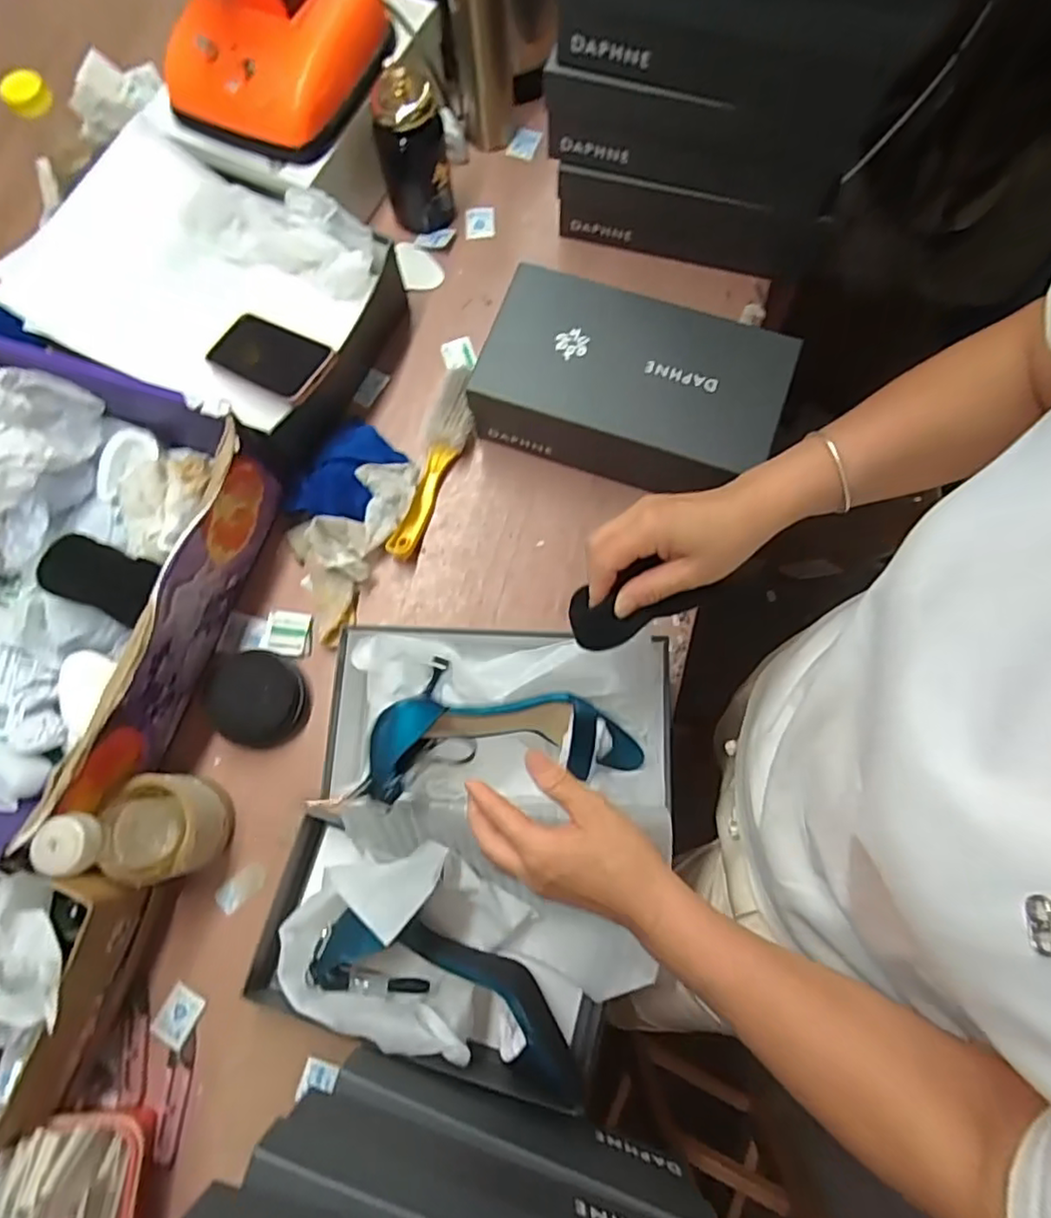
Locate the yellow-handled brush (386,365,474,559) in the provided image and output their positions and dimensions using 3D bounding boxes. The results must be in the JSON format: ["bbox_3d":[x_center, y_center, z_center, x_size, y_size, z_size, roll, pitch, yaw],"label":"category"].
[{"bbox_3d":[-0.097,-0.163,0.706,0.055,0.034,0.231,18,76,5],"label":"yellow-handled brush"}]

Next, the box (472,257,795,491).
[{"bbox_3d":[0.105,-0.226,0.668,0.292,0.100,0.145,19,76,5],"label":"box"}]

